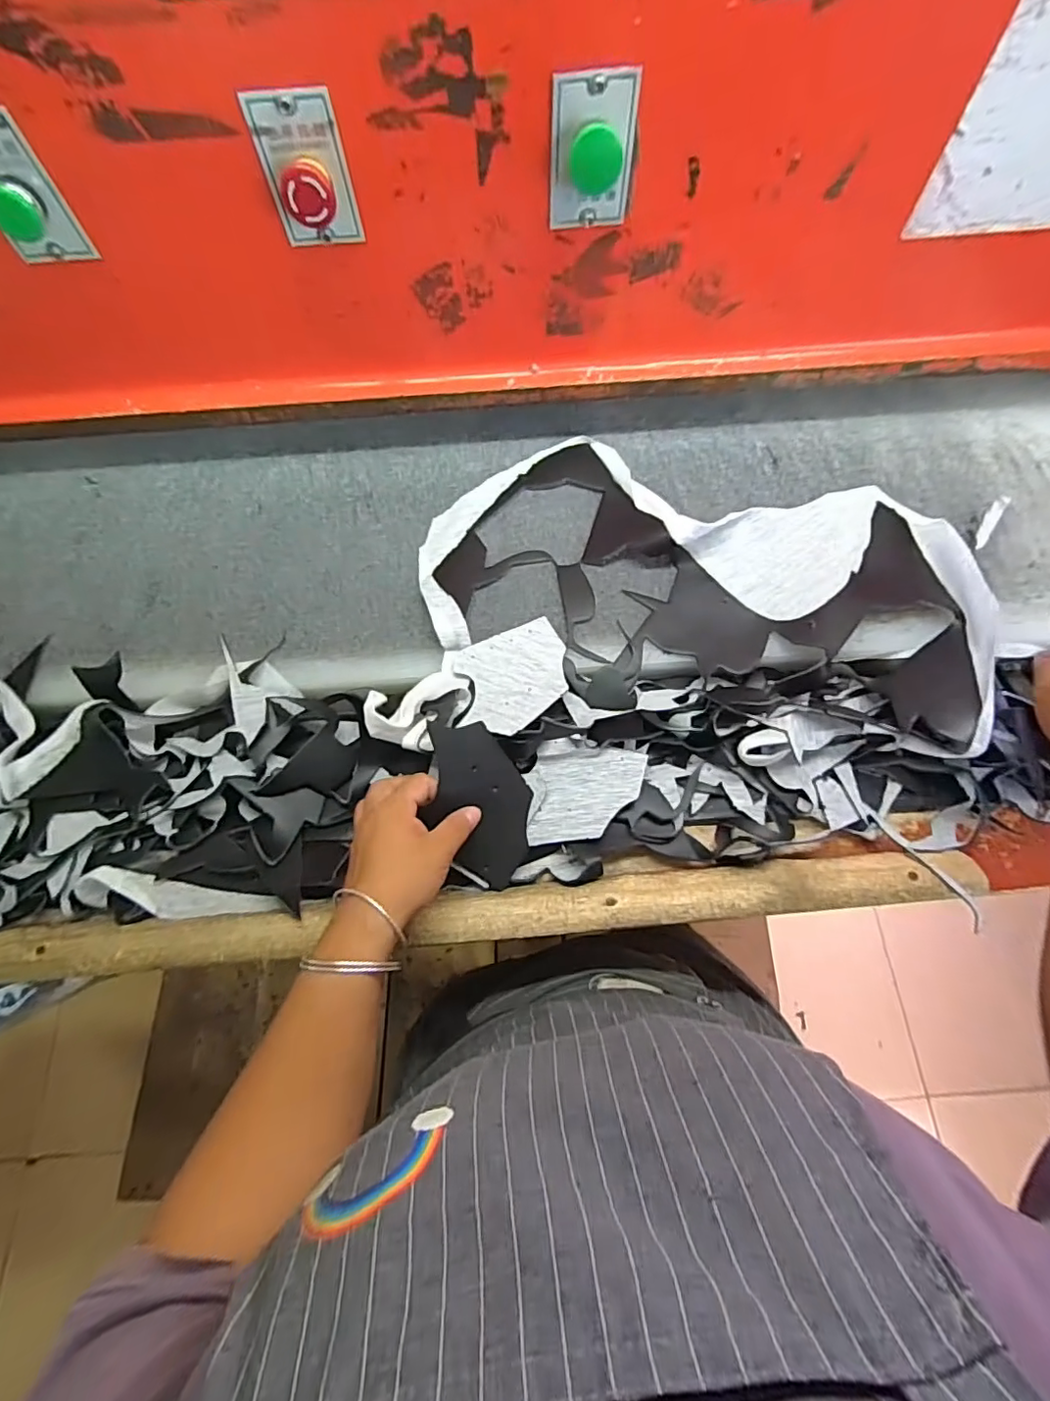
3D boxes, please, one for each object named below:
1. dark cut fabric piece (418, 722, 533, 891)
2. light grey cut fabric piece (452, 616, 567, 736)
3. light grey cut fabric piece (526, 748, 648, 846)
[{"bbox_3d":[-0.037,0.081,0.461,0.077,0.012,0.134,-33,98,-20],"label":"dark cut fabric piece"},{"bbox_3d":[-0.008,-0.022,0.507,0.110,0.015,0.102,-22,63,-12],"label":"light grey cut fabric piece"},{"bbox_3d":[0.053,0.080,0.477,0.096,0.016,0.079,0,70,1],"label":"light grey cut fabric piece"}]

